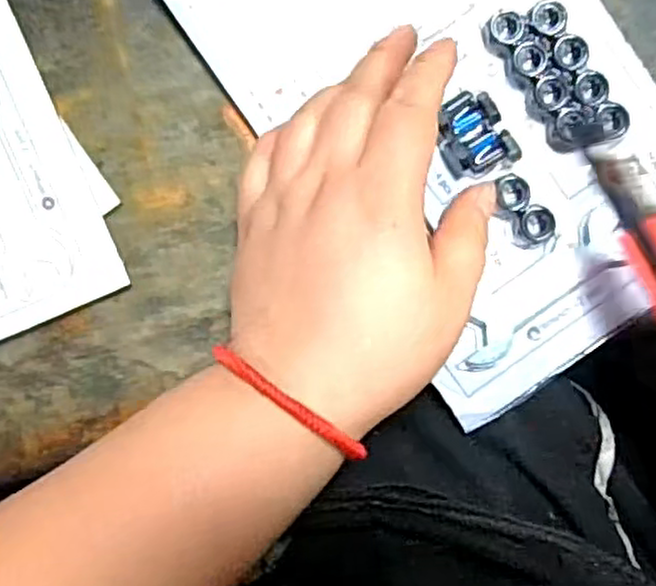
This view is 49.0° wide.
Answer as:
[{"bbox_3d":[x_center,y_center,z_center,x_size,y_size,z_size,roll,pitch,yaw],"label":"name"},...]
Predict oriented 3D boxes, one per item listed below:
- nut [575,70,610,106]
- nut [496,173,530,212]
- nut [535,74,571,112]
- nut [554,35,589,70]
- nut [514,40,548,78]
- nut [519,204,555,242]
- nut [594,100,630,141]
[{"bbox_3d":[0.110,-0.086,0.302,0.013,0.006,0.014,0,93,0],"label":"nut"},{"bbox_3d":[0.079,-0.043,0.306,0.013,0.005,0.016,-7,93,1],"label":"nut"},{"bbox_3d":[0.094,-0.084,0.303,0.014,0.005,0.014,3,93,0],"label":"nut"},{"bbox_3d":[0.101,-0.100,0.301,0.014,0.008,0.013,0,93,0],"label":"nut"},{"bbox_3d":[0.085,-0.098,0.303,0.014,0.006,0.013,0,93,0],"label":"nut"},{"bbox_3d":[0.090,-0.030,0.307,0.015,0.004,0.016,0,93,0],"label":"nut"},{"bbox_3d":[0.119,-0.073,0.302,0.014,0.007,0.015,0,93,0],"label":"nut"}]

